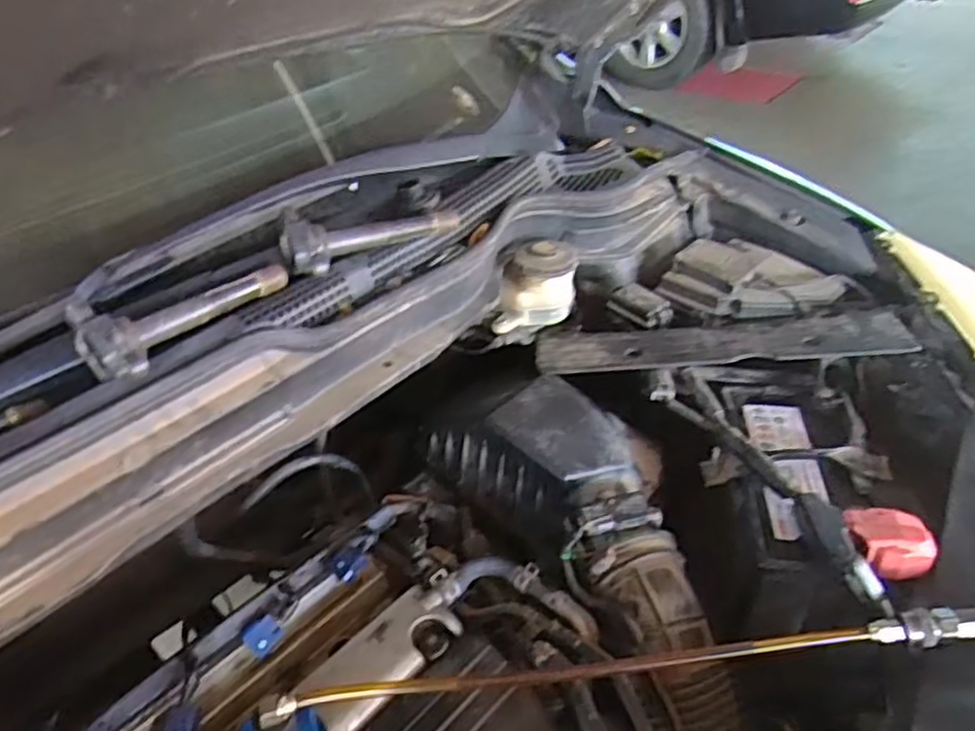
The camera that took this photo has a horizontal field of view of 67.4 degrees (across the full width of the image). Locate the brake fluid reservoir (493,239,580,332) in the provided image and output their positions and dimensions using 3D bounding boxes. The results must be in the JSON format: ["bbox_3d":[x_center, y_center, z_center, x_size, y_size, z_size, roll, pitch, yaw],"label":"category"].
[{"bbox_3d":[0.054,-0.094,0.848,0.099,0.085,0.065,-5,39,-1],"label":"brake fluid reservoir"}]

